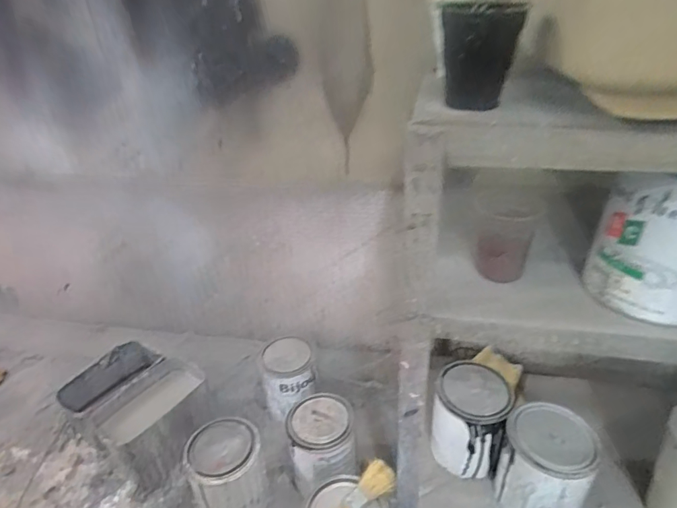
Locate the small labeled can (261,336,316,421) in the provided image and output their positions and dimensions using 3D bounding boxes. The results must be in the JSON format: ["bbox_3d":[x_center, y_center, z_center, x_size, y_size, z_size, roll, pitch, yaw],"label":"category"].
[{"bbox_3d":[-0.093,0.230,0.823,0.096,0.108,0.107,-8,30,-7],"label":"small labeled can"}]

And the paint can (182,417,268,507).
[{"bbox_3d":[-0.167,0.335,0.670,0.103,0.133,0.107,-4,31,2],"label":"paint can"}]

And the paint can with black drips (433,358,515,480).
[{"bbox_3d":[0.195,0.242,0.644,0.100,0.130,0.106,8,32,19],"label":"paint can with black drips"}]

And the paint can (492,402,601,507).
[{"bbox_3d":[0.270,0.286,0.576,0.102,0.143,0.105,-3,30,2],"label":"paint can"}]

